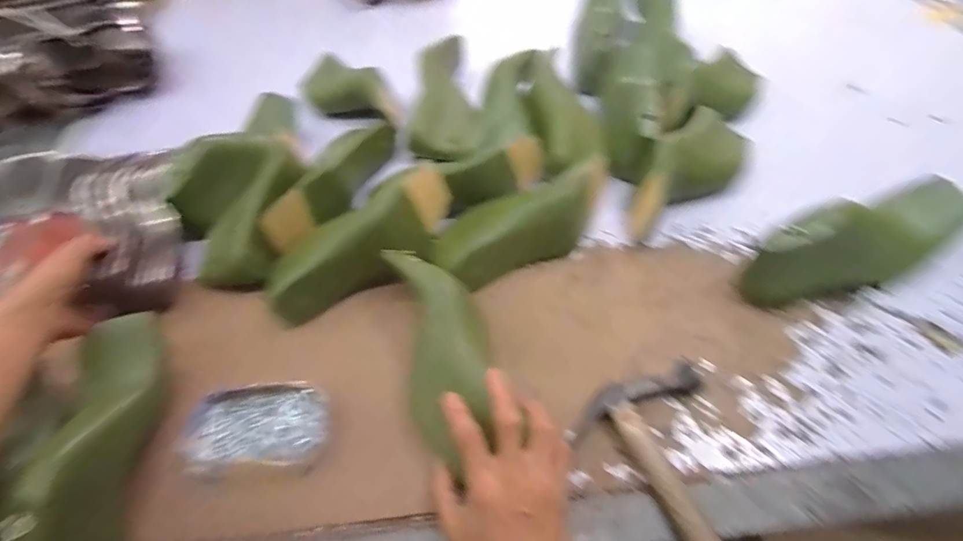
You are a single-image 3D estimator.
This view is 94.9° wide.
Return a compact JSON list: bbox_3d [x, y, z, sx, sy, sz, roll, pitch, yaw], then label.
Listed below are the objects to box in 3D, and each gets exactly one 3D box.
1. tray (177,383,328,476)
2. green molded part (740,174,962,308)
[{"bbox_3d":[-0.206,0.147,0.409,0.130,0.040,0.073,-8,54,0],"label":"tray"},{"bbox_3d":[0.372,-0.029,0.430,0.232,0.099,0.070,-21,55,-10],"label":"green molded part"}]

